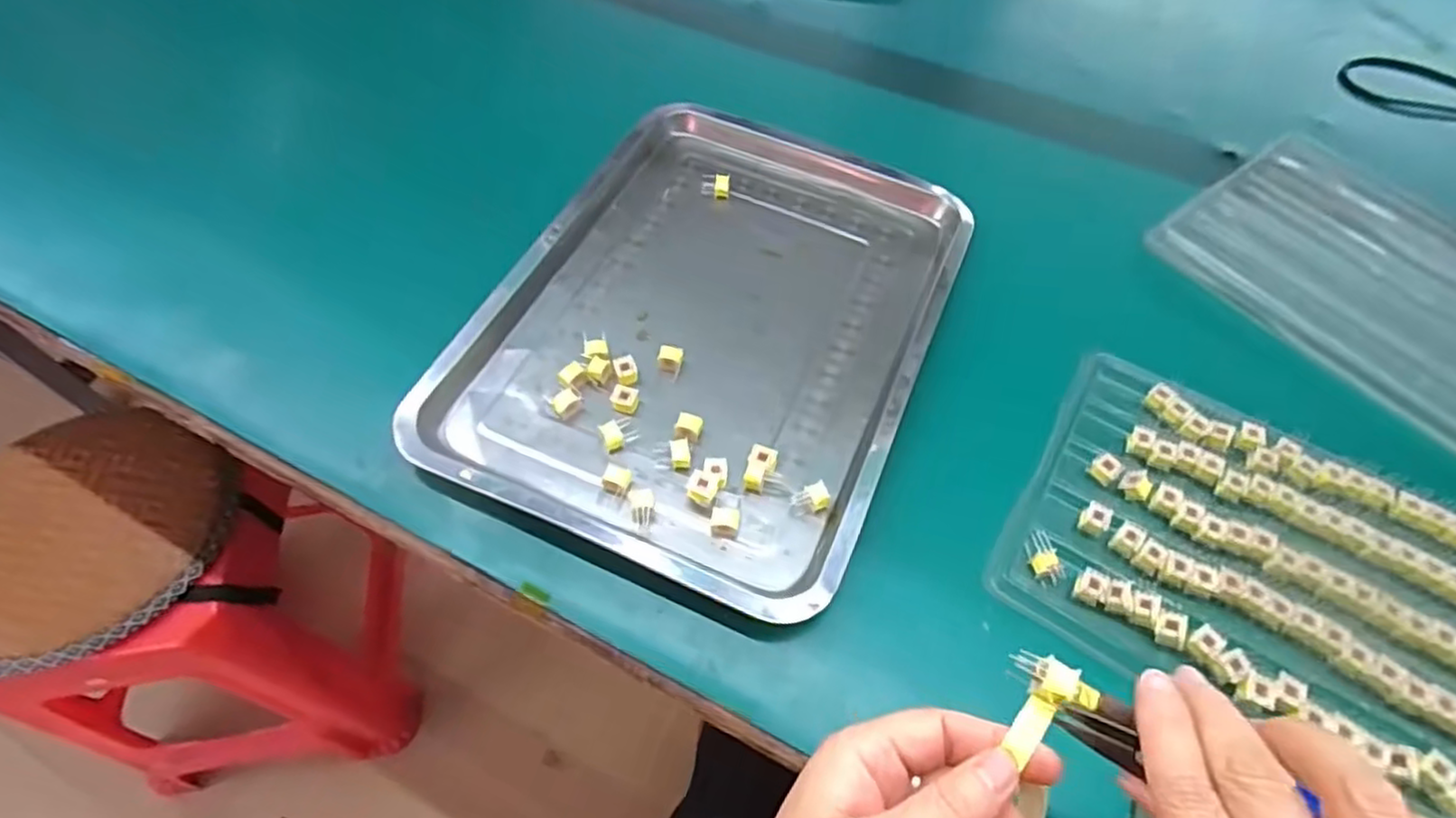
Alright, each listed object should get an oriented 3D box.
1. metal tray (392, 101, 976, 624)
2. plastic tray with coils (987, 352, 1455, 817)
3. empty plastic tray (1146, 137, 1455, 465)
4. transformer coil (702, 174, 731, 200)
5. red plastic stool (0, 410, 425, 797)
[{"bbox_3d":[-0.007,-0.071,0.505,0.291,0.032,0.392,21,59,12],"label":"metal tray"},{"bbox_3d":[0.336,0.100,0.395,0.318,0.015,0.198,29,61,16],"label":"plastic tray with coils"},{"bbox_3d":[0.518,-0.084,0.527,0.244,0.016,0.320,-33,64,-21],"label":"empty plastic tray"},{"bbox_3d":[-0.009,-0.184,0.575,0.022,0.017,0.017,2,57,0],"label":"transformer coil"},{"bbox_3d":[-0.643,0.252,0.859,0.344,0.457,0.299,-8,58,-8],"label":"red plastic stool"}]

